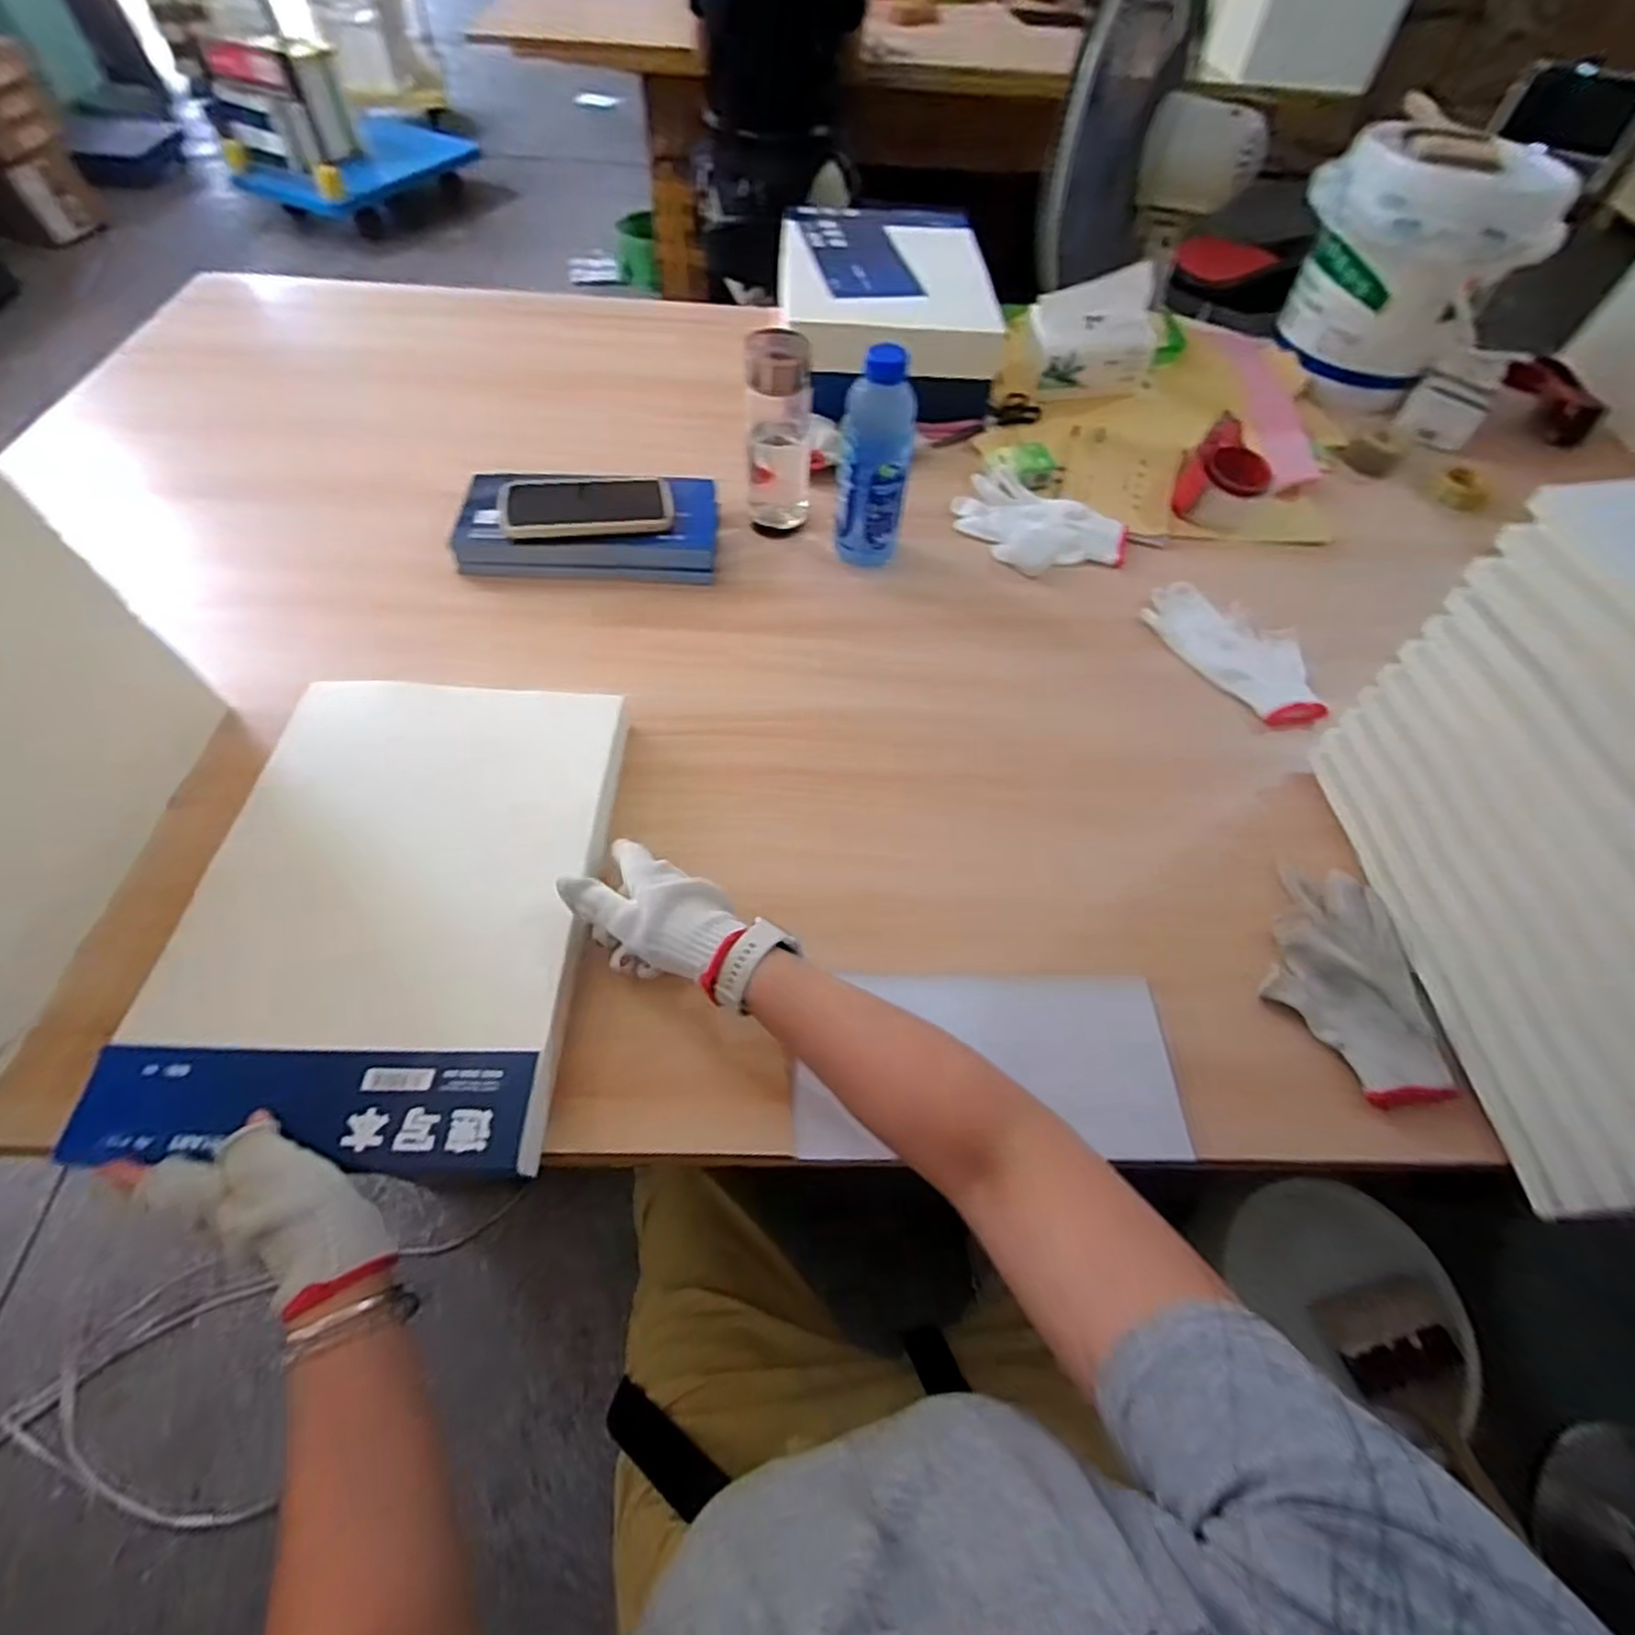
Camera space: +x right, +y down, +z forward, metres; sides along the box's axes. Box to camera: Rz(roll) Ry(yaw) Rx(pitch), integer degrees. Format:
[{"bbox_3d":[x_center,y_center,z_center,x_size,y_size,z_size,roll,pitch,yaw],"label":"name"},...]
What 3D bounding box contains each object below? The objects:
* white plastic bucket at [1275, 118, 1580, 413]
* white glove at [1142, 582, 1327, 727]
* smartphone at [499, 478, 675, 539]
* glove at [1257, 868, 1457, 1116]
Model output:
[{"bbox_3d":[0.811,-0.760,1.038,0.221,0.267,0.240,-16,59,-14],"label":"white plastic bucket"},{"bbox_3d":[0.429,-0.173,0.758,0.088,0.033,0.207,-29,63,-21],"label":"white glove"},{"bbox_3d":[-0.238,-0.325,0.763,0.168,0.010,0.080,-5,67,-9],"label":"smartphone"},{"bbox_3d":[0.403,0.120,0.560,0.109,0.029,0.187,4,56,-1],"label":"glove"}]

